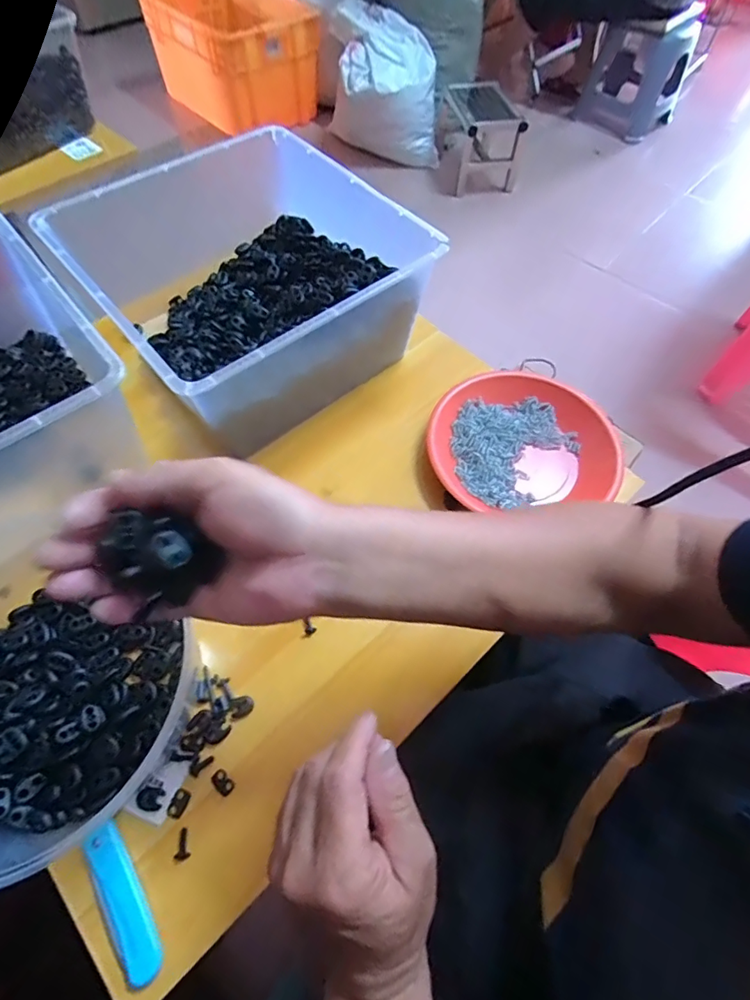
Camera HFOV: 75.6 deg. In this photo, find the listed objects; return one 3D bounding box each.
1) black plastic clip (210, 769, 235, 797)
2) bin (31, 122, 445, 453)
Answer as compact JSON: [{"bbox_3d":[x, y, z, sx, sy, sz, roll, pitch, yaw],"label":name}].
[{"bbox_3d":[-0.115,0.212,0.364,0.018,0.004,0.011,41,68,19],"label":"black plastic clip"},{"bbox_3d":[-0.141,-0.234,0.532,0.293,0.142,0.326,-37,68,-20],"label":"bin"}]

